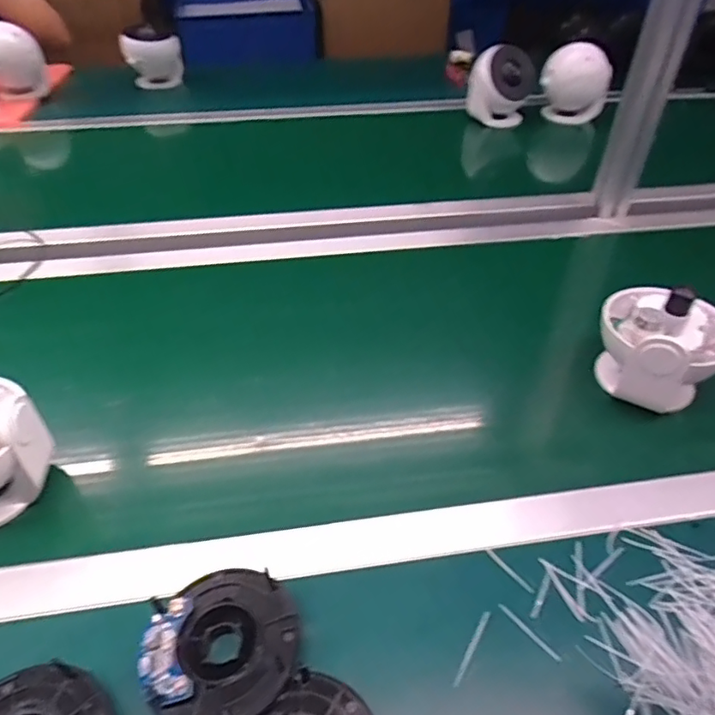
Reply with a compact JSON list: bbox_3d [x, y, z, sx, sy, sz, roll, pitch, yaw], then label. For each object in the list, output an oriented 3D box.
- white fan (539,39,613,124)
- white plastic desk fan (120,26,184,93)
[{"bbox_3d":[0.413,-0.514,1.070,0.122,0.155,0.124,14,44,13],"label":"white fan"},{"bbox_3d":[-0.454,-0.666,1.250,0.124,0.117,0.074,-14,42,-16],"label":"white plastic desk fan"}]

